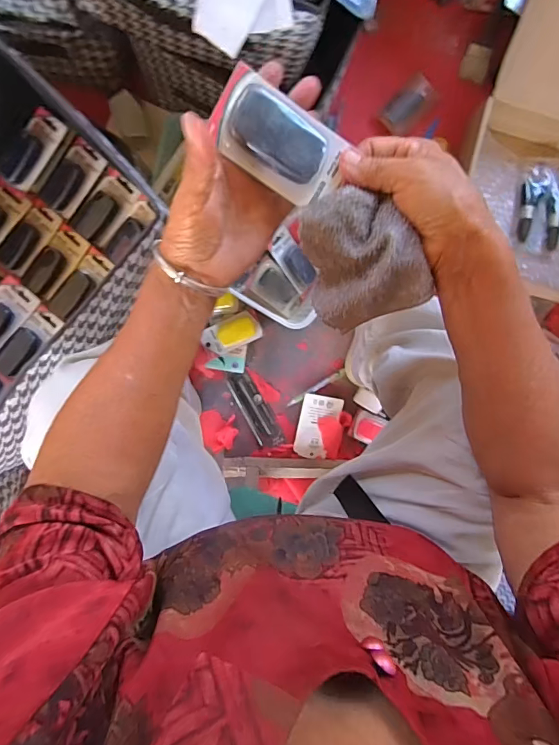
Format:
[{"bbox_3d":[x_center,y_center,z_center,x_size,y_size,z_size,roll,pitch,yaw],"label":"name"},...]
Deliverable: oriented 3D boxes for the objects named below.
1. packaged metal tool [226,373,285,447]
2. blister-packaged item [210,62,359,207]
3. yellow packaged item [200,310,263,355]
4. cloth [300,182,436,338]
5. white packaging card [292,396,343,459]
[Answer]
[{"bbox_3d":[-0.047,0.072,0.811,0.050,0.009,0.158,-29,98,1],"label":"packaged metal tool"},{"bbox_3d":[0.001,-0.158,0.291,0.092,0.029,0.054,29,95,-6],"label":"blister-packaged item"},{"bbox_3d":[-0.086,-0.070,0.773,0.103,0.014,0.057,-25,98,1],"label":"yellow packaged item"},{"bbox_3d":[0.058,-0.083,0.318,0.078,0.051,0.092,-25,98,1],"label":"cloth"},{"bbox_3d":[0.073,0.105,0.820,0.076,0.006,0.121,11,99,-9],"label":"white packaging card"}]

